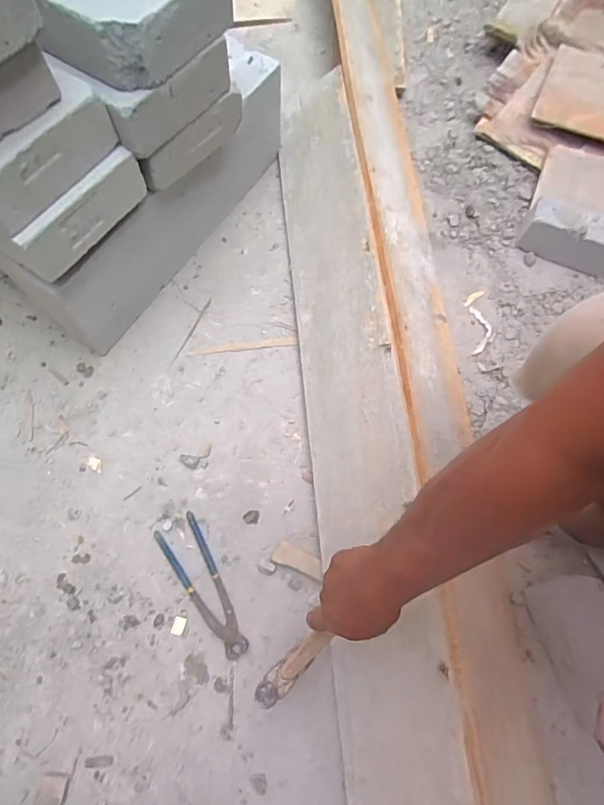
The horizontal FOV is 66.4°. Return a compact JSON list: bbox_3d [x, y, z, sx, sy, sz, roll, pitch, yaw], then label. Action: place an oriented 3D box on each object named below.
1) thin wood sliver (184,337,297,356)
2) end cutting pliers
[{"bbox_3d":[-0.108,-0.104,0.857,0.200,0.004,0.019,-7,70,-5],"label":"thin wood sliver"},{"bbox_3d":[-0.148,0.279,0.703,0.064,0.015,0.220,-29,73,-12],"label":"end cutting pliers"}]

